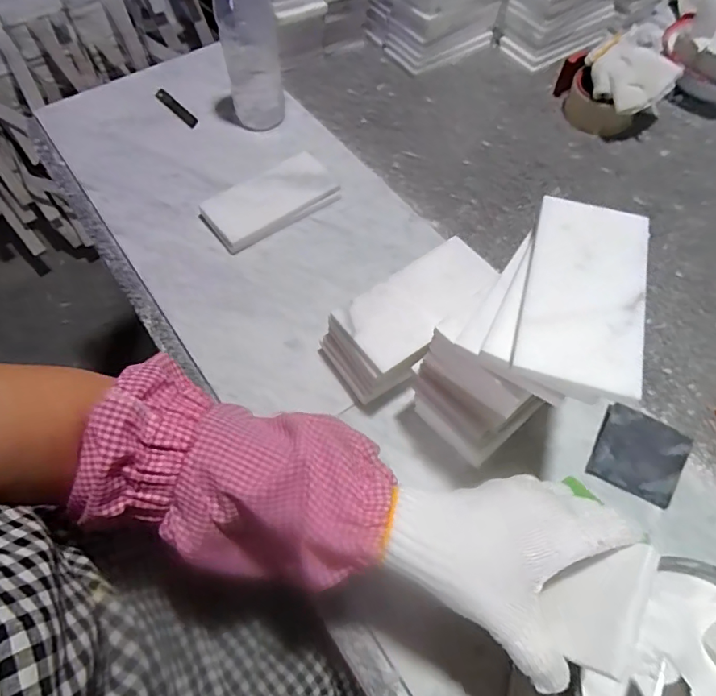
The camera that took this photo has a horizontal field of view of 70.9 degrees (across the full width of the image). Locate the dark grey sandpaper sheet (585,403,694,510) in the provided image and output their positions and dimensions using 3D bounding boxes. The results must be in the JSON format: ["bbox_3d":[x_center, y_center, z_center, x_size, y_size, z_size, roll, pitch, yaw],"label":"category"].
[{"bbox_3d":[0.243,0.092,0.436,0.069,0.008,0.067,25,76,13],"label":"dark grey sandpaper sheet"}]

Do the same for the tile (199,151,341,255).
[{"bbox_3d":[-0.101,-0.170,0.585,0.151,0.021,0.078,-31,64,-19],"label":"tile"}]

